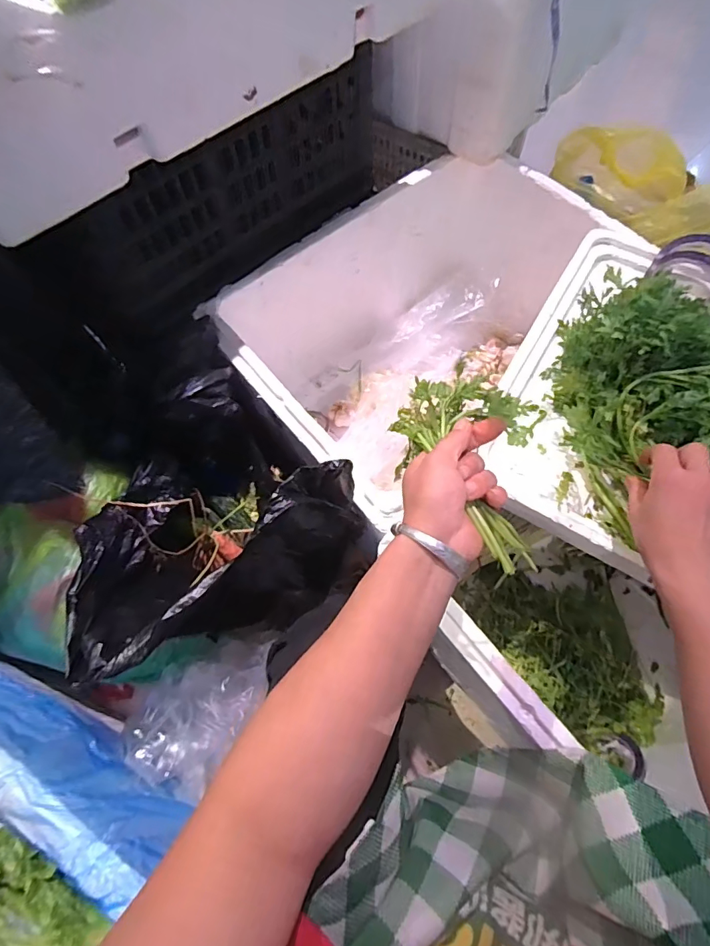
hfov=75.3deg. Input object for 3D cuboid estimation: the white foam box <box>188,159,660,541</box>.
[{"bbox_3d":[0.105,-0.222,0.781,0.565,0.277,0.400,-37,70,-12],"label":"white foam box"}]

